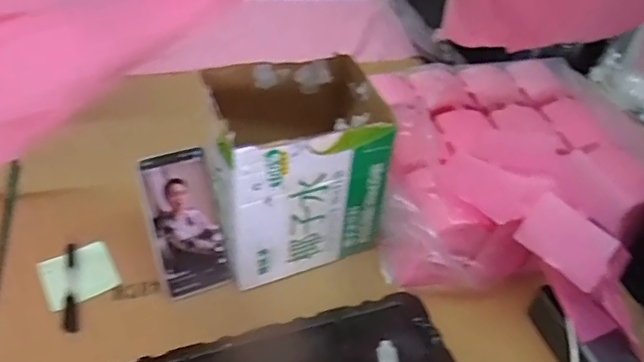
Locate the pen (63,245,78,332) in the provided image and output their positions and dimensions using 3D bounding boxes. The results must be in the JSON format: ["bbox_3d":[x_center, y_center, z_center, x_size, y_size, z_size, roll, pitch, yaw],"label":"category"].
[{"bbox_3d":[-0.287,0.120,0.650,0.013,0.015,0.116,-8,43,-16],"label":"pen"}]

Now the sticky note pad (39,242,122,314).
[{"bbox_3d":[-0.283,0.110,0.665,0.079,0.010,0.071,-19,47,-27],"label":"sticky note pad"}]

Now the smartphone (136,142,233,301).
[{"bbox_3d":[-0.151,0.047,0.640,0.075,0.159,0.007,-15,12,-19],"label":"smartphone"}]

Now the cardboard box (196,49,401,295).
[{"bbox_3d":[-0.037,-0.016,0.677,0.184,0.199,0.153,-14,45,-22],"label":"cardboard box"}]

